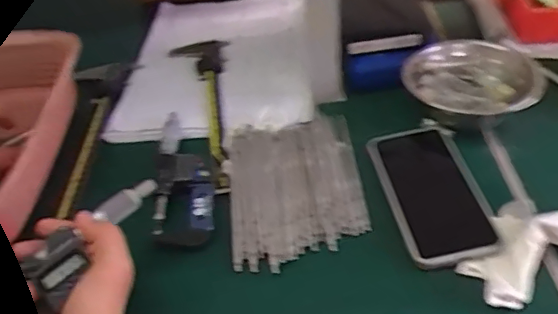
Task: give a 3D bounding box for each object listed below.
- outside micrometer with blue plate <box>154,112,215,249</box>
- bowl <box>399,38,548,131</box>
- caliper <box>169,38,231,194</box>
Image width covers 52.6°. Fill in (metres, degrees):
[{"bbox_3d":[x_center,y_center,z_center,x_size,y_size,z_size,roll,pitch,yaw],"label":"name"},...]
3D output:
[{"bbox_3d":[-0.088,0.018,0.525,0.050,0.023,0.152,-8,42,-2],"label":"outside micrometer with blue plate"},{"bbox_3d":[0.197,-0.076,0.577,0.114,0.040,0.116,-3,42,3],"label":"bowl"},{"bbox_3d":[-0.088,-0.055,0.617,0.064,0.019,0.255,-6,42,0],"label":"caliper"}]

